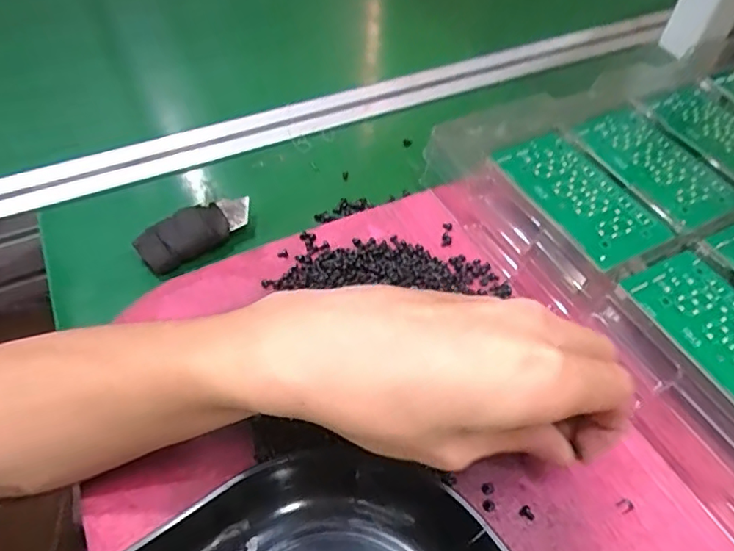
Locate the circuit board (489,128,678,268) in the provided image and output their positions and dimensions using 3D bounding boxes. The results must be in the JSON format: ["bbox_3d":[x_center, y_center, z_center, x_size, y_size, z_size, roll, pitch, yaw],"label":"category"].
[{"bbox_3d":[0.130,-0.050,0.344,0.056,0.010,0.104,-23,57,-16],"label":"circuit board"}]

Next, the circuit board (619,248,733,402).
[{"bbox_3d":[0.186,0.033,0.286,0.057,0.004,0.106,-22,58,-21],"label":"circuit board"}]

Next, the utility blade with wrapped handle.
[{"bbox_3d":[-0.109,-0.029,0.358,0.071,0.017,0.026,-34,61,-23],"label":"utility blade with wrapped handle"}]

